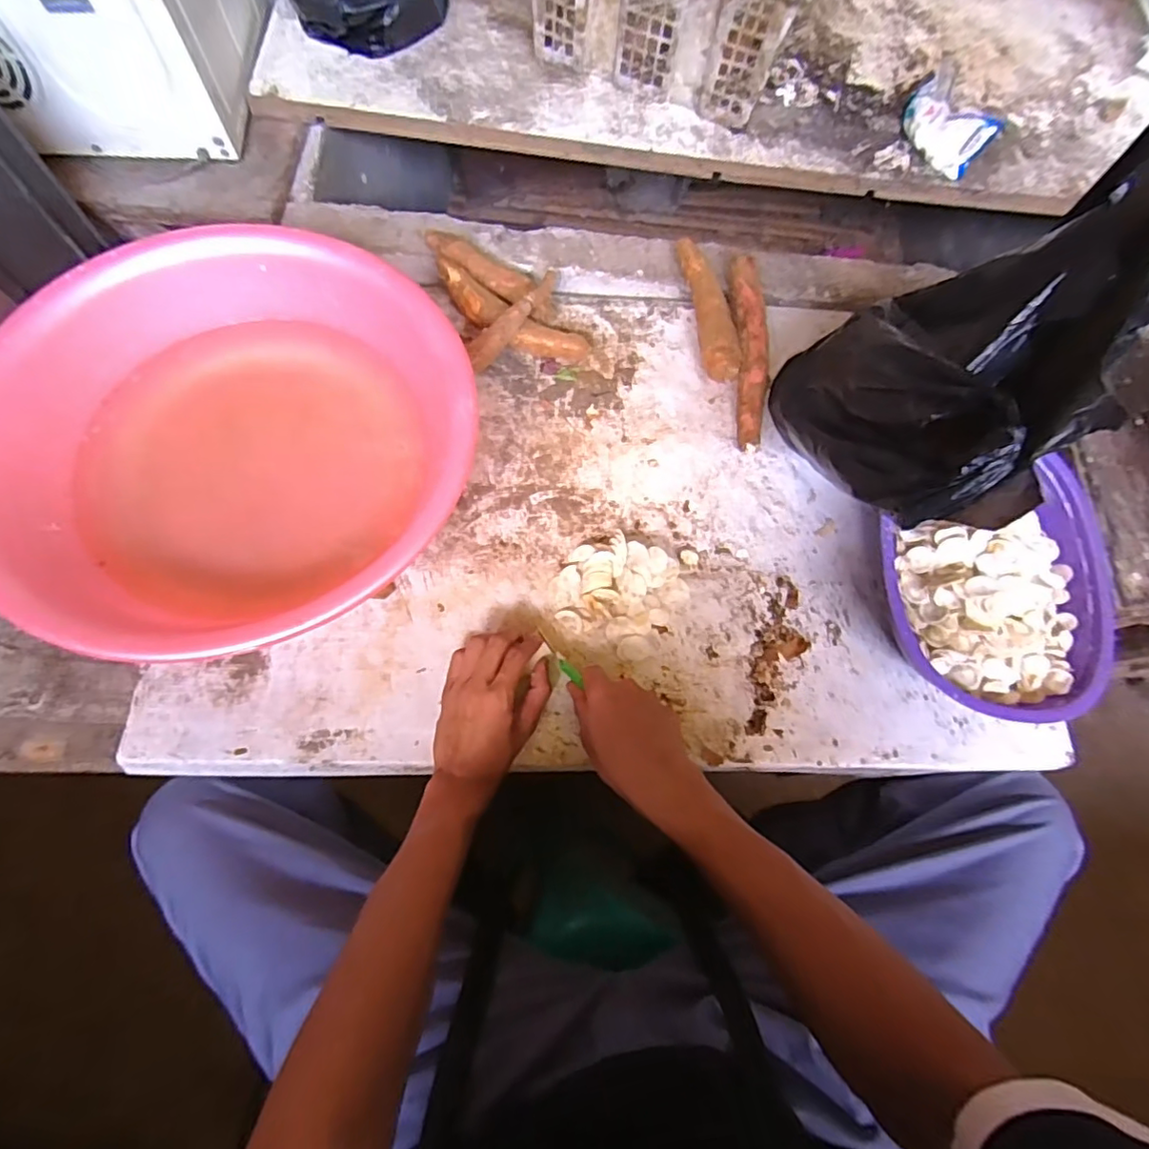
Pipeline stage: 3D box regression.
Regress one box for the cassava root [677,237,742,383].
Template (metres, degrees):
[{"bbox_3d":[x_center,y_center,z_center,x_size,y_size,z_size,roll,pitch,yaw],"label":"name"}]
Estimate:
[{"bbox_3d":[0.158,-0.313,0.684,0.044,0.041,0.199,-5,71,-6],"label":"cassava root"}]

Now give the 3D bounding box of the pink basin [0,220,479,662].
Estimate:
[{"bbox_3d":[-0.305,-0.125,0.540,0.410,0.110,0.385,1,72,-2],"label":"pink basin"}]

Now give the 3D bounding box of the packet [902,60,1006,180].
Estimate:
[{"bbox_3d":[0.480,-0.587,0.752,0.048,0.069,0.128,-21,74,-11],"label":"packet"}]

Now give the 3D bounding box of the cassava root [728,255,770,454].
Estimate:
[{"bbox_3d":[0.203,-0.259,0.667,0.038,0.038,0.244,3,70,-3],"label":"cassava root"}]

